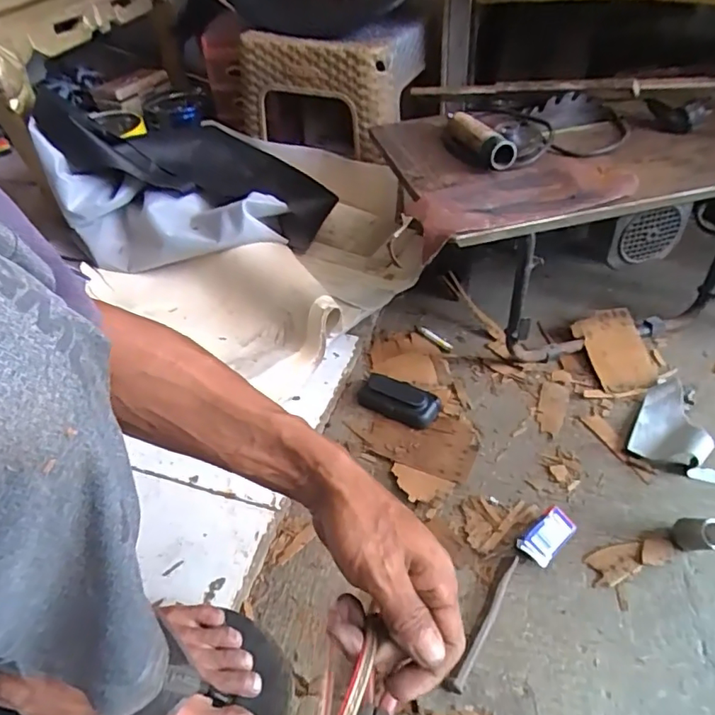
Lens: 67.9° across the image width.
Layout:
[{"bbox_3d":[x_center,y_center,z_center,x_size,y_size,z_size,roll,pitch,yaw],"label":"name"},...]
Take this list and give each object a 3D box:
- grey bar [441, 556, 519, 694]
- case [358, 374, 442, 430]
[{"bbox_3d":[0.118,0.243,0.494,0.014,0.015,0.137,22,50,26],"label":"grey bar"},{"bbox_3d":[0.053,0.053,0.691,0.106,0.029,0.053,23,50,27],"label":"case"}]

